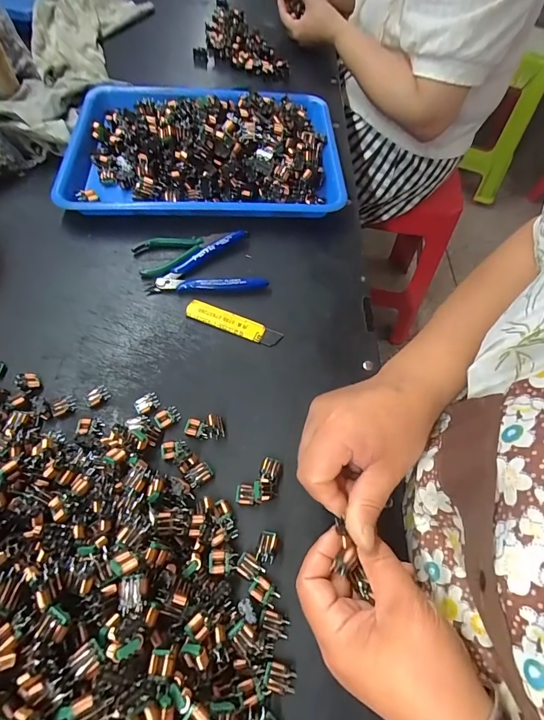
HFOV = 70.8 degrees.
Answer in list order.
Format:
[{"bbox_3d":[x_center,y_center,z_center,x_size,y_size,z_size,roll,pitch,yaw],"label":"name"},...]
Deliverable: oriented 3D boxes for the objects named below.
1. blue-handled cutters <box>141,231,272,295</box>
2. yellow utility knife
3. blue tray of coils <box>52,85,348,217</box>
[{"bbox_3d":[-0.072,-0.102,0.409,0.117,0.016,0.074,-7,60,-8],"label":"blue-handled cutters"},{"bbox_3d":[-0.038,-0.037,0.377,0.096,0.007,0.021,20,60,8],"label":"yellow utility knife"},{"bbox_3d":[-0.080,-0.270,0.480,0.330,0.076,0.237,1,59,-3],"label":"blue tray of coils"}]

